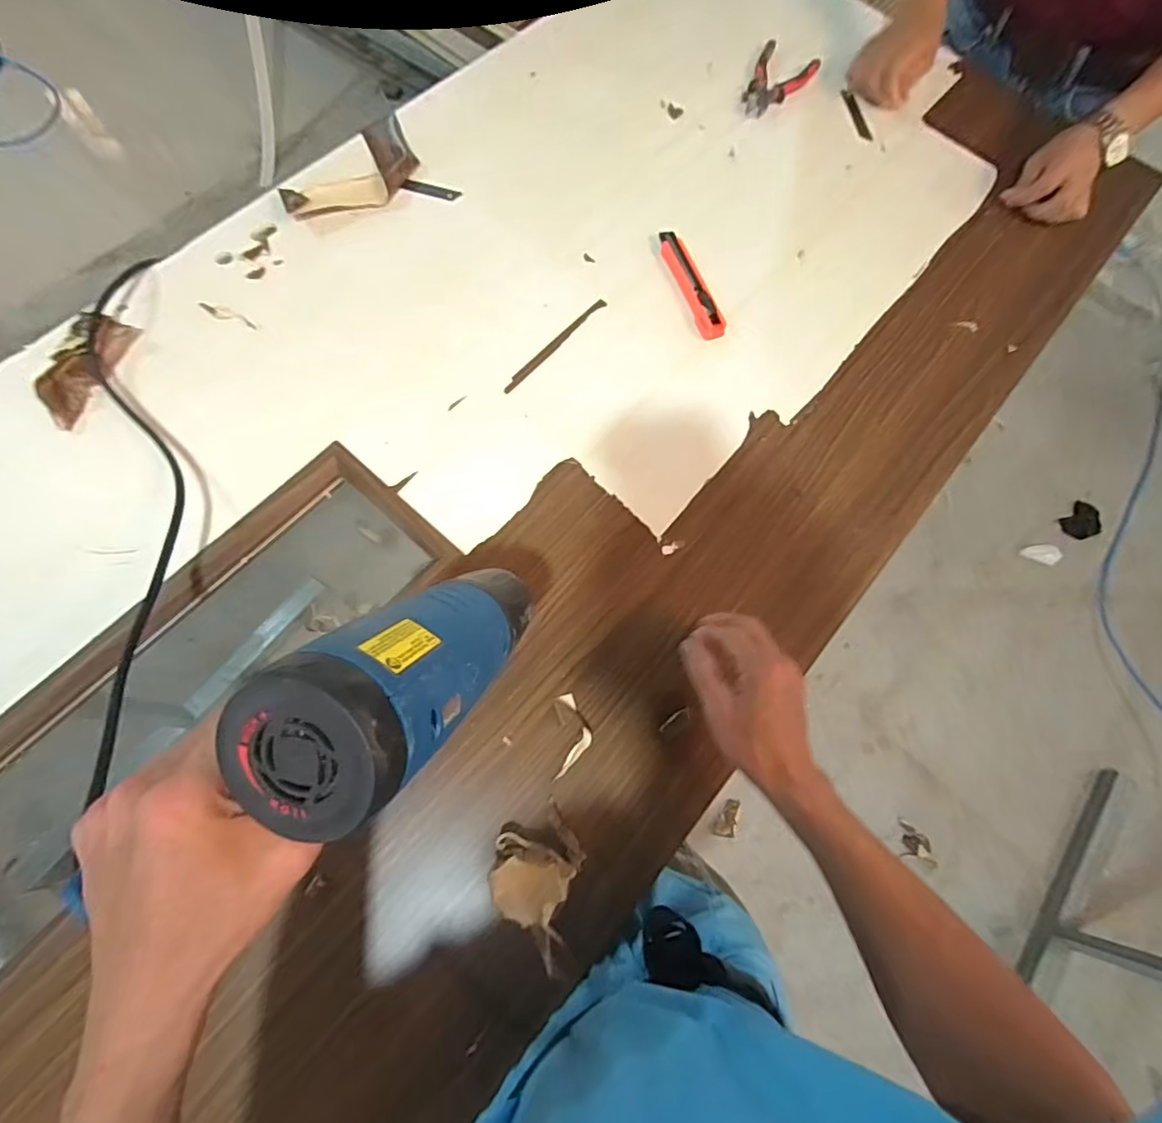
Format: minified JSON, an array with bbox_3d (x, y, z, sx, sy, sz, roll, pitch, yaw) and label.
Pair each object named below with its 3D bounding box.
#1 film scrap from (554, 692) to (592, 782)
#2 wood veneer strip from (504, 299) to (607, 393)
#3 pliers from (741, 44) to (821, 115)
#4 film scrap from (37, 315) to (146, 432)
[{"bbox_3d":[-0.006,0.152,0.494,0.031,0.009,0.071,0,70,-3],"label":"film scrap"},{"bbox_3d":[-0.029,-0.245,0.635,0.013,0.004,0.166,39,73,11],"label":"wood veneer strip"},{"bbox_3d":[0.275,-0.679,0.799,0.083,0.008,0.149,28,71,7],"label":"pliers"},{"bbox_3d":[-0.517,-0.199,0.580,0.056,0.023,0.129,11,70,1],"label":"film scrap"}]

